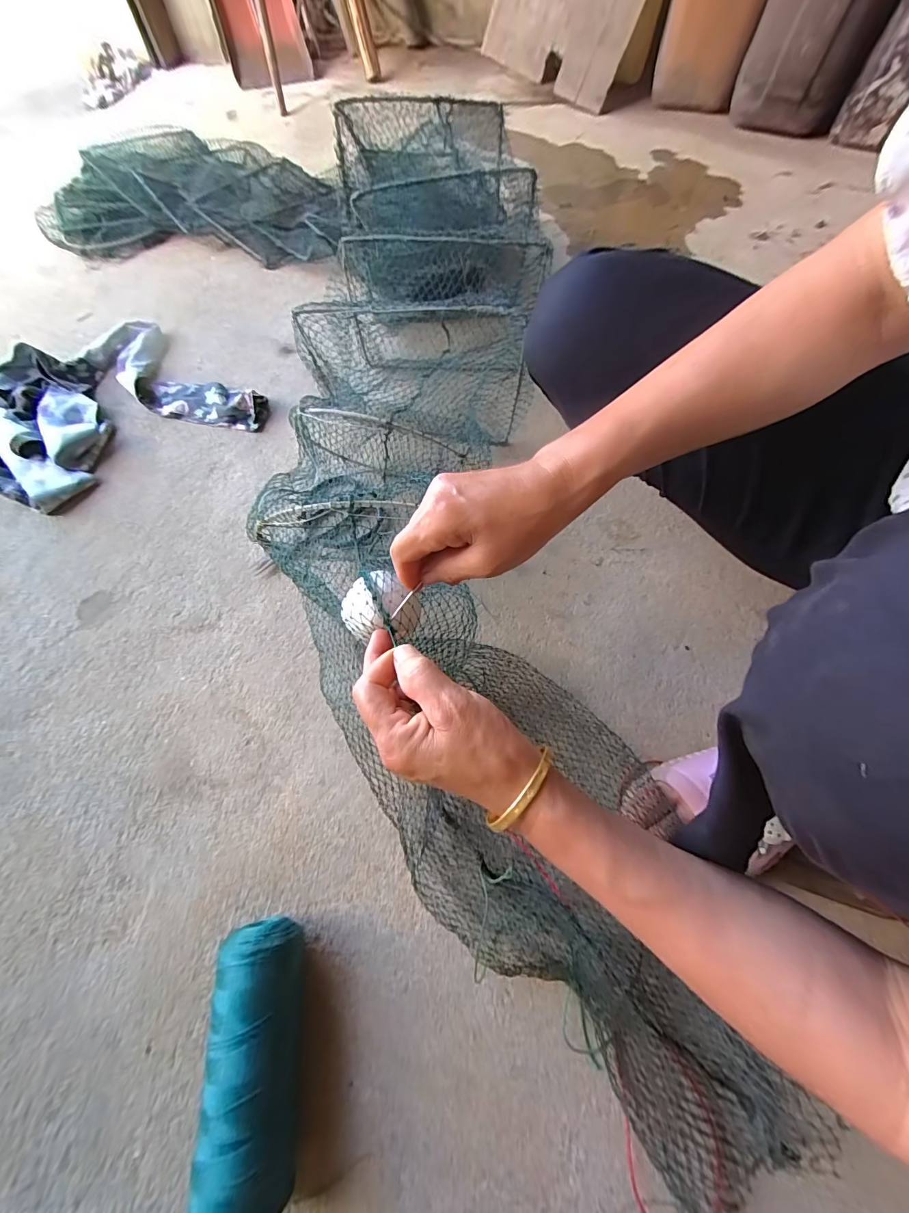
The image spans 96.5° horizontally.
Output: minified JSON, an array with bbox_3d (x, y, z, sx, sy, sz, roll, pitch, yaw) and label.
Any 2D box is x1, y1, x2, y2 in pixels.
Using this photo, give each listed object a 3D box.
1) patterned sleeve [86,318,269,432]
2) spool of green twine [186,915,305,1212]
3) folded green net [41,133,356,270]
[{"bbox_3d":[-0.448,-0.366,0.658,0.340,0.034,0.128,34,71,15],"label":"patterned sleeve"},{"bbox_3d":[-0.153,0.347,0.318,0.062,0.067,0.164,-5,66,-1],"label":"spool of green twine"},{"bbox_3d":[-0.506,-0.835,0.829,0.596,0.101,0.294,5,66,4],"label":"folded green net"}]

